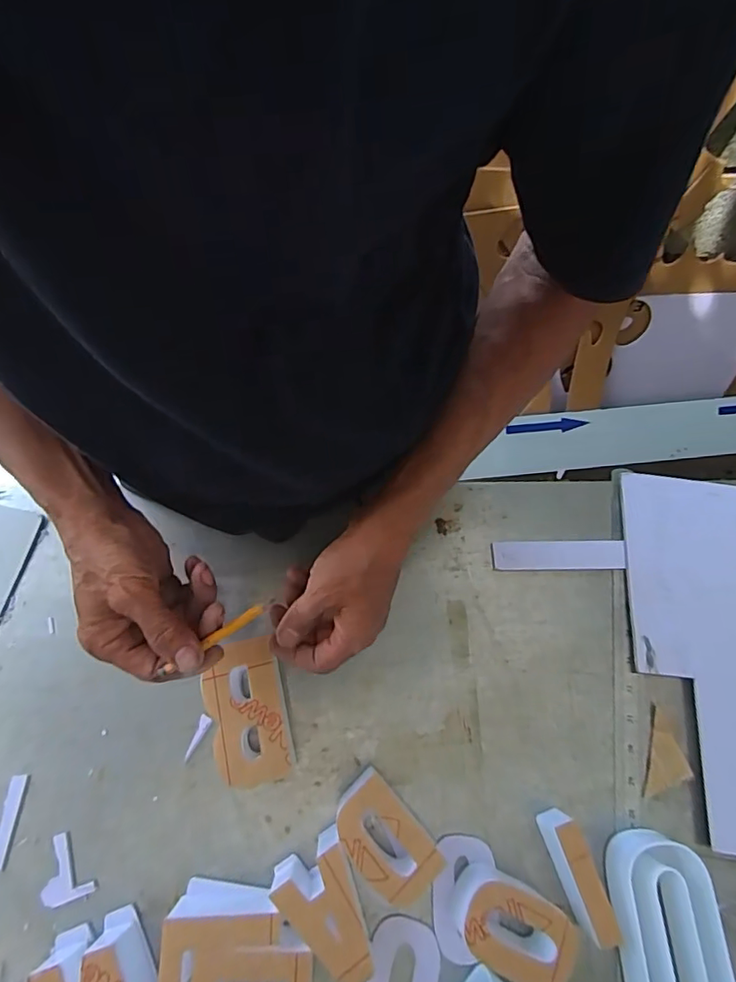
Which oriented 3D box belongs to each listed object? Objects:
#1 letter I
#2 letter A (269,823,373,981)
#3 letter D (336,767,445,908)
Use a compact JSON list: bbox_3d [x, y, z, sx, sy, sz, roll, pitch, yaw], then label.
[{"bbox_3d":[0.164,0.301,0.409,0.021,0.042,0.081,-15,71,-8],"label":"letter I"},{"bbox_3d":[-0.028,0.315,0.394,0.056,0.043,0.083,-31,74,-13],"label":"letter A"},{"bbox_3d":[0.012,0.271,0.412,0.054,0.044,0.078,-39,76,-15],"label":"letter D"}]

